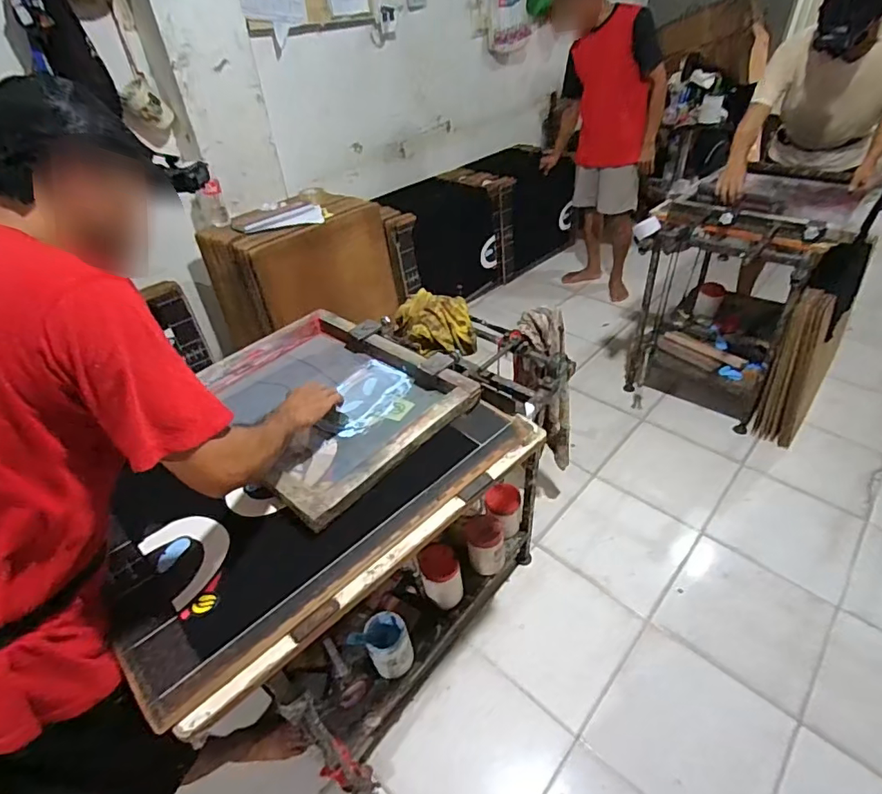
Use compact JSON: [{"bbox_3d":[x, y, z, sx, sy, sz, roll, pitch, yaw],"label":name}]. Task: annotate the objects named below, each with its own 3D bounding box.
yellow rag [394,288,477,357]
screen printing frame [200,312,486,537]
[{"bbox_3d":[-0.018,-0.205,1.365,0.217,0.093,0.183,0,49,-3],"label":"yellow rag"},{"bbox_3d":[-0.270,-0.001,1.174,0.457,0.060,0.593,-34,46,-30],"label":"screen printing frame"}]

